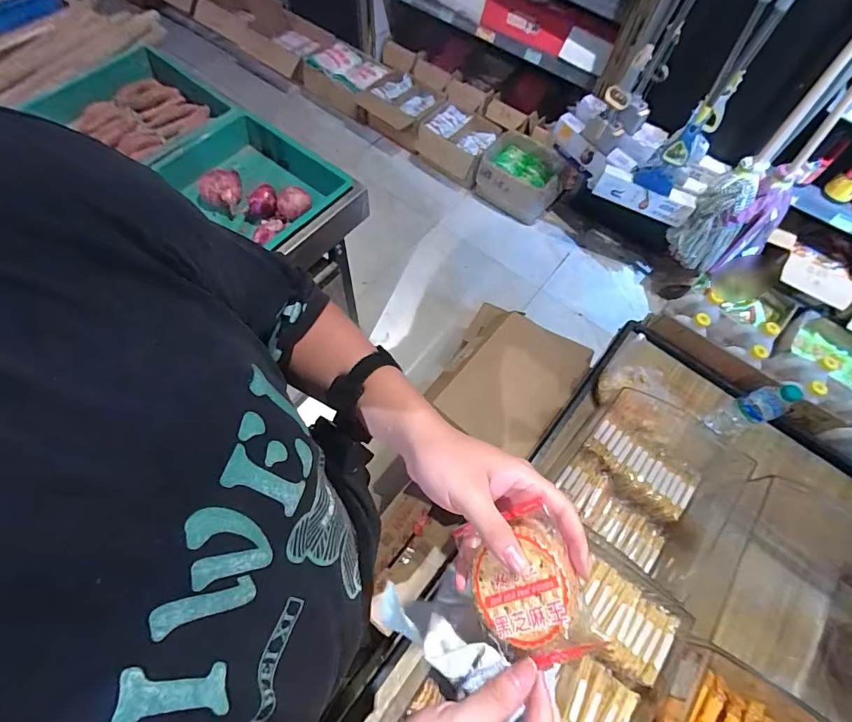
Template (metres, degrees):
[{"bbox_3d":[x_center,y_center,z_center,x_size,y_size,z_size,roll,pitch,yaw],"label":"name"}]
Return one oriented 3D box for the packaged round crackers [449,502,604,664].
[{"bbox_3d":[0.068,0.160,0.310,0.079,0.024,0.102,-39,50,20],"label":"packaged round crackers"}]

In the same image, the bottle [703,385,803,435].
[{"bbox_3d":[0.676,0.100,0.877,0.067,0.192,0.061,-23,68,-13],"label":"bottle"}]

